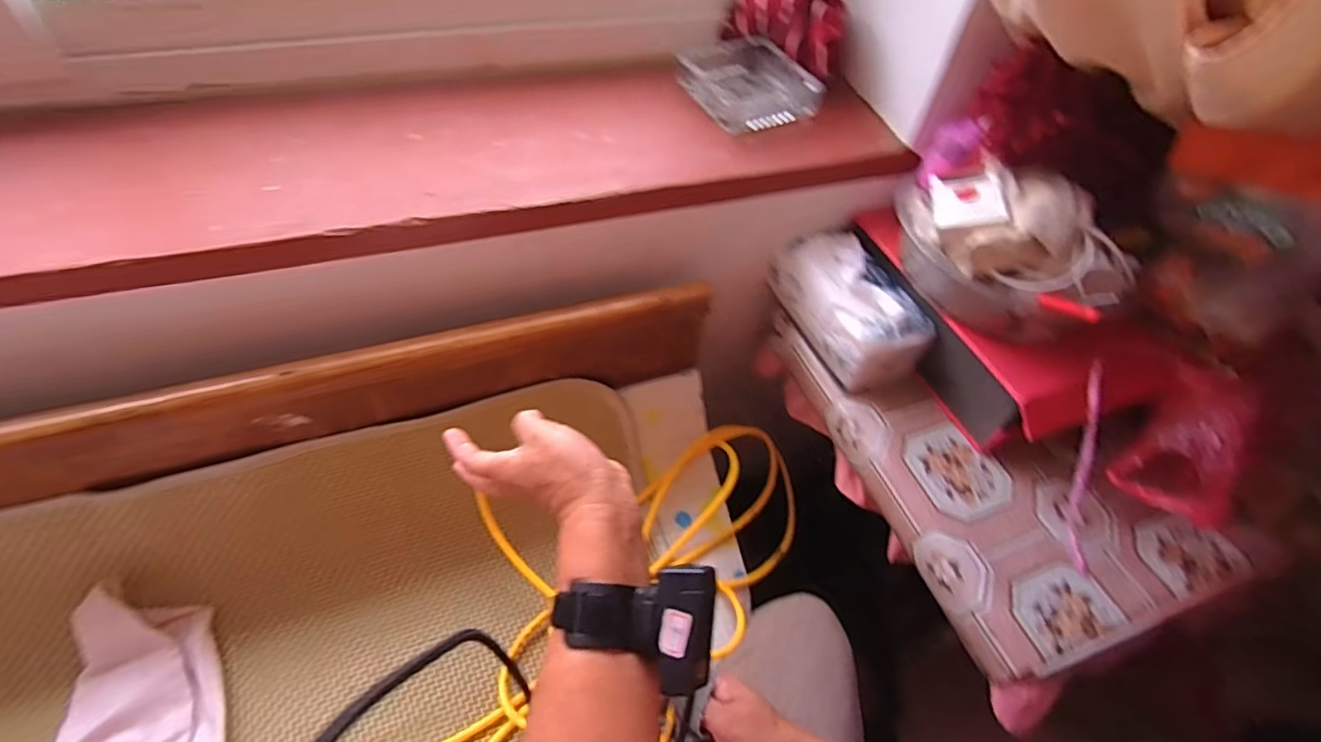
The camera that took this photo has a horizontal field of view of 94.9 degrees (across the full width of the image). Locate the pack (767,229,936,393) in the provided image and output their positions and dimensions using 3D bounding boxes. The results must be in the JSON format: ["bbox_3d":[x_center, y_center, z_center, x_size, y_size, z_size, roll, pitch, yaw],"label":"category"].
[{"bbox_3d":[0.201,-0.073,0.654,0.091,0.083,0.181,-18,56,-18],"label":"pack"}]

